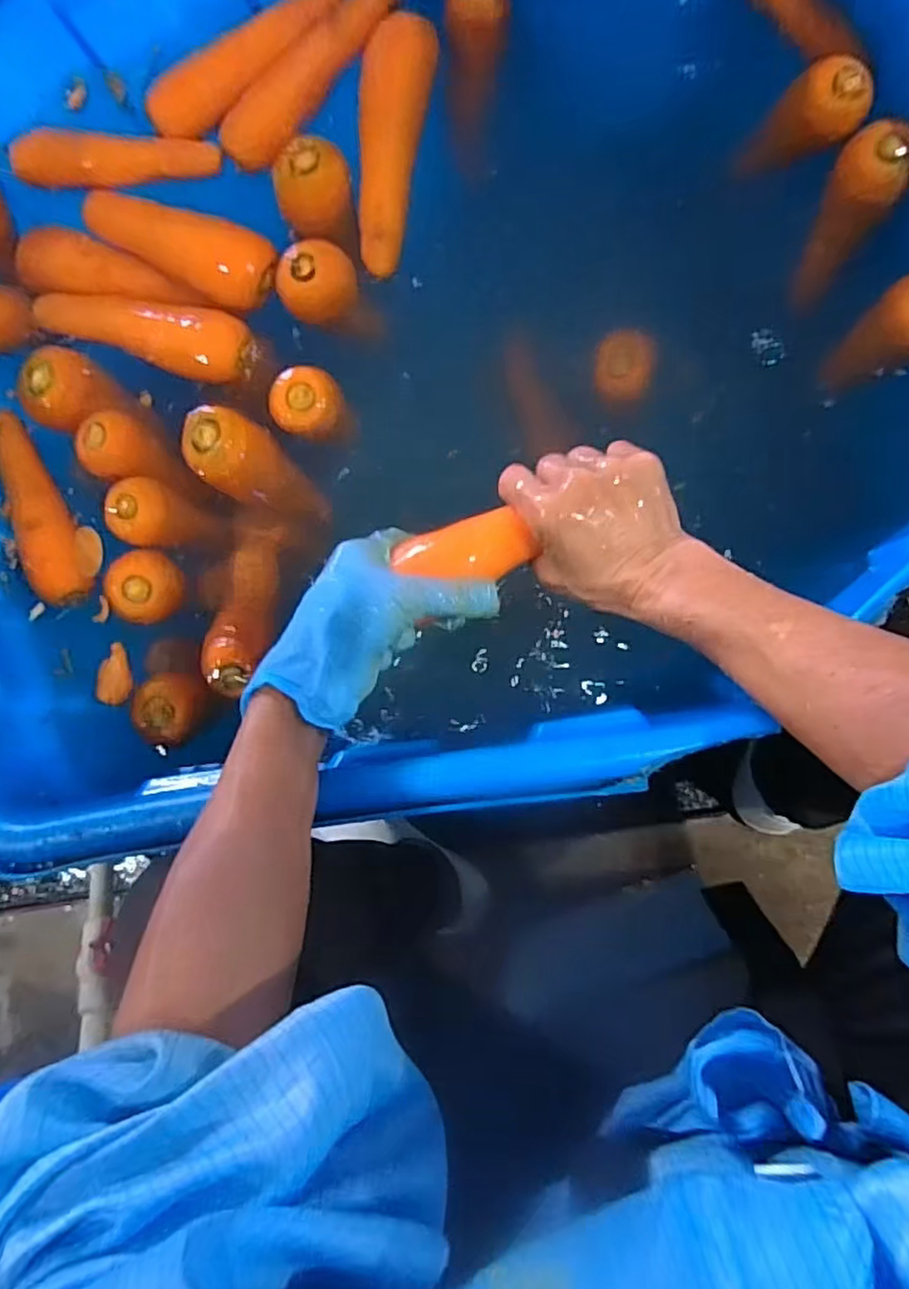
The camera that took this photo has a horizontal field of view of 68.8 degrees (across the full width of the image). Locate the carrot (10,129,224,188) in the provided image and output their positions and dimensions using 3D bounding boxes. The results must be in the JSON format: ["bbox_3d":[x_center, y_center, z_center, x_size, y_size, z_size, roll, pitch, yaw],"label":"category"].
[{"bbox_3d":[-0.235,-0.337,0.462,0.147,0.030,0.026,4,87,8],"label":"carrot"}]

